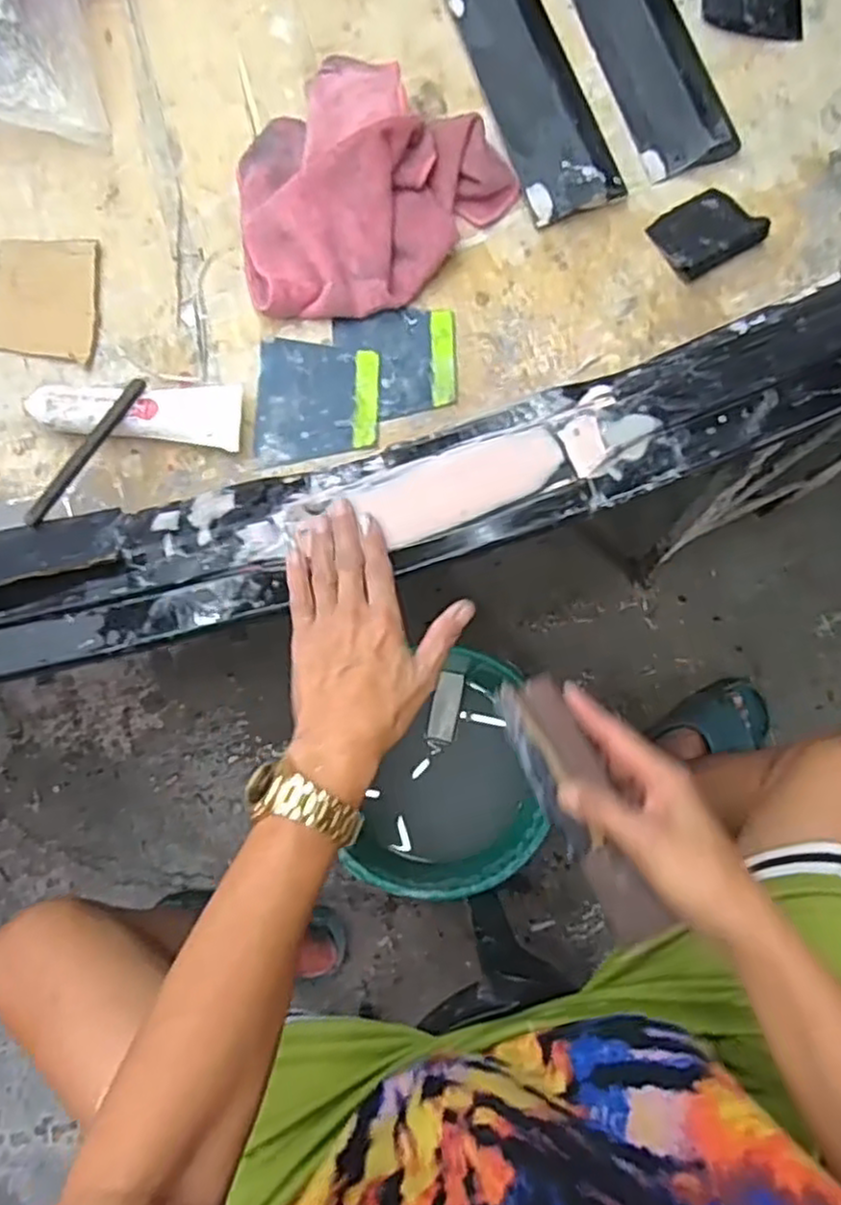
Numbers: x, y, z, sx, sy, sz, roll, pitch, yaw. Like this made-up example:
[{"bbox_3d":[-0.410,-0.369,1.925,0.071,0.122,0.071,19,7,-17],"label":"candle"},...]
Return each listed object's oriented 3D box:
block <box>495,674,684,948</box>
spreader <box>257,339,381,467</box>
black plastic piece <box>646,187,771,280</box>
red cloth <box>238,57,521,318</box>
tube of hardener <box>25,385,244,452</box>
[{"bbox_3d":[0.097,0.121,0.442,0.045,0.016,0.163,-21,63,-4],"label":"block"},{"bbox_3d":[-0.083,-0.165,0.583,0.098,0.009,0.105,-1,77,1],"label":"spreader"},{"bbox_3d":[0.227,-0.298,0.577,0.074,0.019,0.065,-32,79,-6],"label":"black plastic piece"},{"bbox_3d":[-0.060,-0.342,0.588,0.203,0.053,0.232,42,81,10],"label":"red cloth"},{"bbox_3d":[-0.225,-0.149,0.572,0.164,0.028,0.048,2,77,2],"label":"tube of hardener"}]

